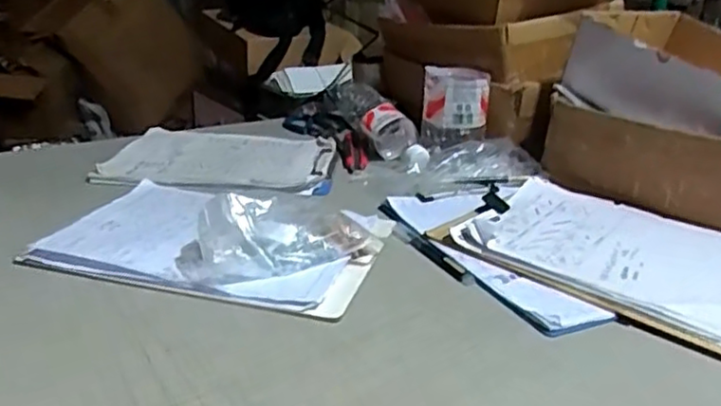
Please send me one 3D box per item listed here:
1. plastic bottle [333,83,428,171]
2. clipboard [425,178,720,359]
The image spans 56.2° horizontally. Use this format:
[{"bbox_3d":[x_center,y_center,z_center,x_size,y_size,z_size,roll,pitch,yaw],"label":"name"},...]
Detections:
[{"bbox_3d":[0.033,-0.115,1.022,0.067,0.074,0.277,-7,23,-20],"label":"plastic bottle"},{"bbox_3d":[0.265,0.047,0.712,0.327,0.019,0.239,19,28,34],"label":"clipboard"}]

